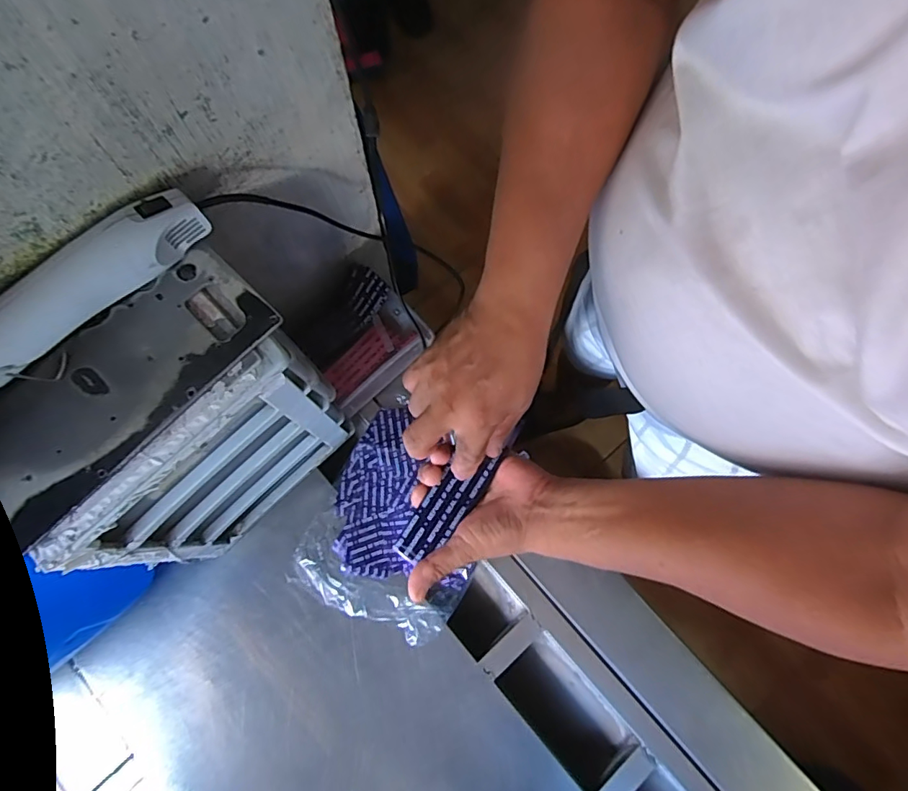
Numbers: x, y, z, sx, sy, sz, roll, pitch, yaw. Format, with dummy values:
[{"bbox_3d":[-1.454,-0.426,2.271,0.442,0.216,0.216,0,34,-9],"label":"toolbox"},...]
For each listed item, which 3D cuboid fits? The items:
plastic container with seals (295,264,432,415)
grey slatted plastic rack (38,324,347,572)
[{"bbox_3d":[-0.116,-0.072,0.607,0.133,0.056,0.130,-42,80,-9],"label":"plastic container with seals"},{"bbox_3d":[-0.201,0.068,0.473,0.223,0.252,0.044,-44,82,-8],"label":"grey slatted plastic rack"}]

